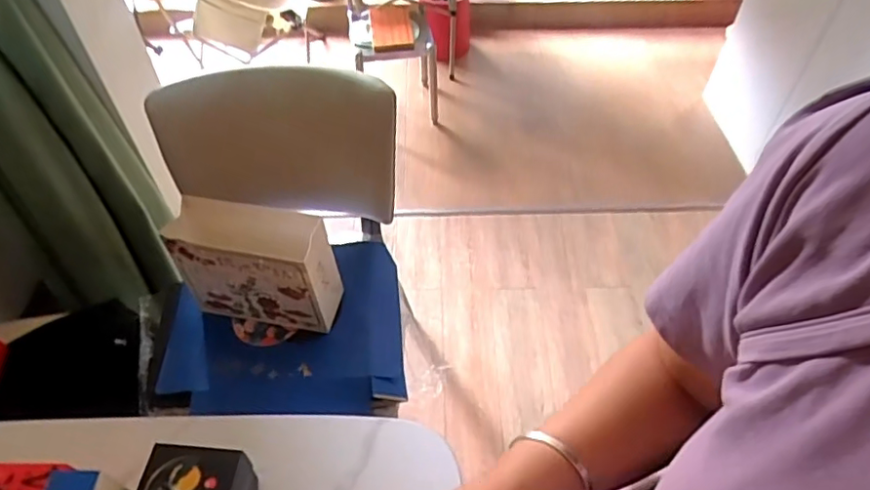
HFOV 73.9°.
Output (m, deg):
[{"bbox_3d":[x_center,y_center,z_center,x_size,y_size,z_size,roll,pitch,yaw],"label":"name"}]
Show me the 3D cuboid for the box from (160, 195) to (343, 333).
[{"bbox_3d":[-0.324,0.037,1.061,0.274,0.207,0.109,10,51,9],"label":"box"}]

